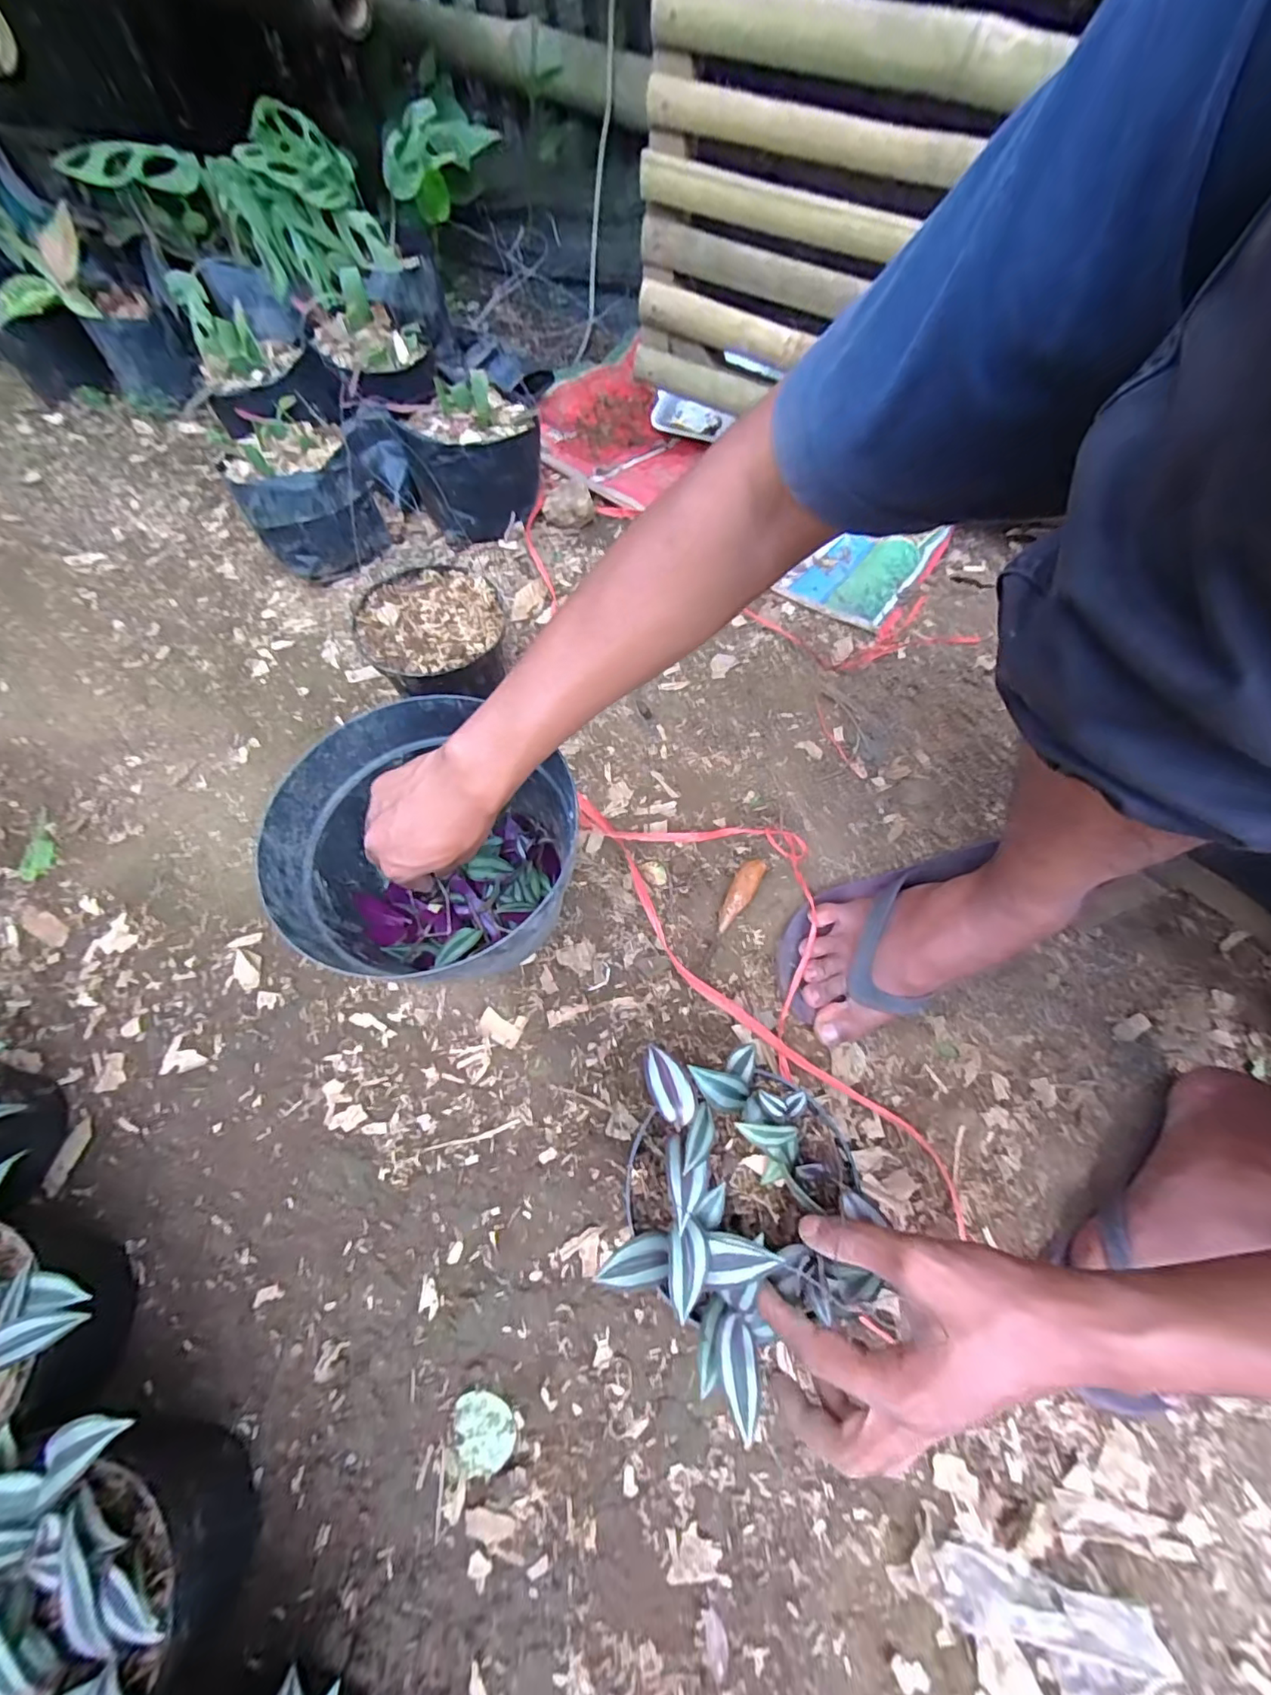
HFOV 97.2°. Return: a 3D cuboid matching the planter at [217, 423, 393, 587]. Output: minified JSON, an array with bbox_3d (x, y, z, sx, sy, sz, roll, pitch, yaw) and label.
[{"bbox_3d":[-0.408,-0.434,0.709,0.151,0.120,0.156,-24,67,-16],"label":"planter"}]

